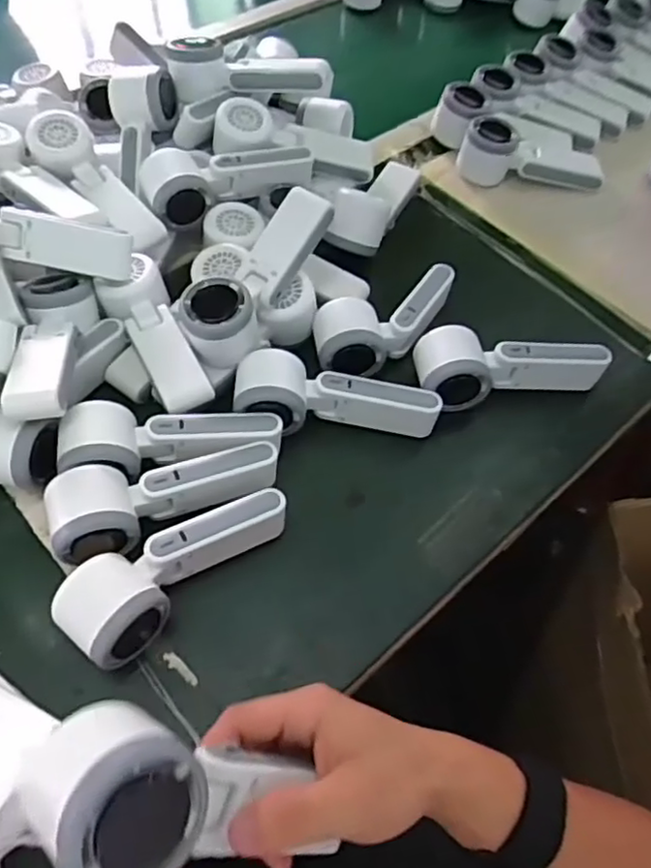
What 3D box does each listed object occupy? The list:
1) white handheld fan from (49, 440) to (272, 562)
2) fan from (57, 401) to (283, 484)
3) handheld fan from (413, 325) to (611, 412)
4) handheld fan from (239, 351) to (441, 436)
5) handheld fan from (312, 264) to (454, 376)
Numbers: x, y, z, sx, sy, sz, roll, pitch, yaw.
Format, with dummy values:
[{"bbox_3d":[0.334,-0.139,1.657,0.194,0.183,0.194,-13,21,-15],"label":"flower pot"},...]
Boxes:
[{"bbox_3d":[-0.114,0.051,0.481,0.168,0.051,0.067,-10,57,-10],"label":"white handheld fan"},{"bbox_3d":[-0.118,0.012,0.506,0.162,0.045,0.056,2,56,-2],"label":"fan"},{"bbox_3d":[0.160,-0.064,0.580,0.164,0.046,0.066,-8,57,-9],"label":"handheld fan"},{"bbox_3d":[0.007,-0.021,0.533,0.165,0.047,0.051,11,56,4],"label":"handheld fan"},{"bbox_3d":[0.054,-0.106,0.589,0.162,0.042,0.070,-36,65,-24],"label":"handheld fan"}]

